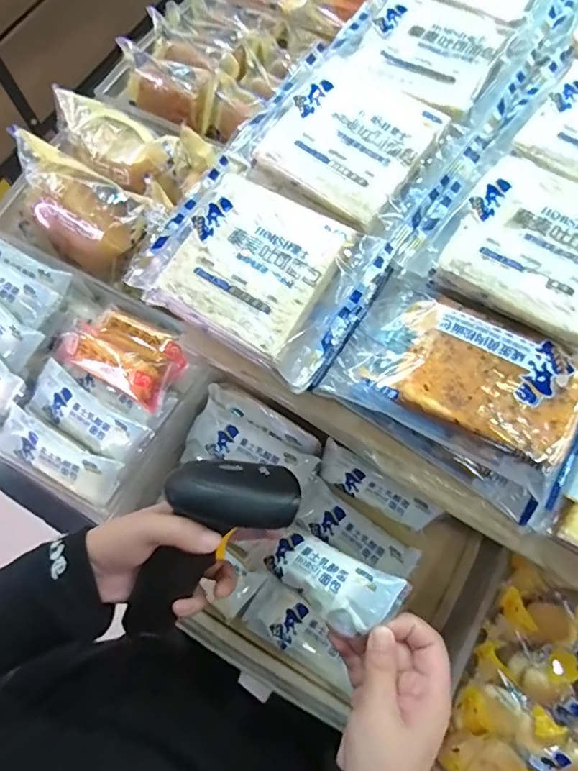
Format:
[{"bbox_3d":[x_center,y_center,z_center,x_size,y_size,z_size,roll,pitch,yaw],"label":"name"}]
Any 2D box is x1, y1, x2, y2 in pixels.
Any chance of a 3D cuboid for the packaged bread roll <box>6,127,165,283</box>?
[{"bbox_3d":[-0.219,-0.181,0.547,0.165,0.087,0.083,31,74,13],"label":"packaged bread roll"}]

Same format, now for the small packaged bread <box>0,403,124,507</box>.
[{"bbox_3d":[-0.211,0.063,0.468,0.121,0.025,0.039,25,73,12],"label":"small packaged bread"}]

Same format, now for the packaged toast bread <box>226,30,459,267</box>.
[{"bbox_3d":[0.052,-0.175,0.361,0.145,0.020,0.131,41,77,16],"label":"packaged toast bread"}]

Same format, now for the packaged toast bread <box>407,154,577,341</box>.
[{"bbox_3d":[0.163,-0.086,0.324,0.128,0.016,0.105,33,75,14],"label":"packaged toast bread"}]

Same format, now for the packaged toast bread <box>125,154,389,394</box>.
[{"bbox_3d":[-0.020,-0.079,0.346,0.142,0.031,0.106,33,75,14],"label":"packaged toast bread"}]

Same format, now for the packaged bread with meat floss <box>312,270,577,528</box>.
[{"bbox_3d":[0.107,-0.003,0.324,0.151,0.032,0.094,33,74,14],"label":"packaged bread with meat floss"}]

